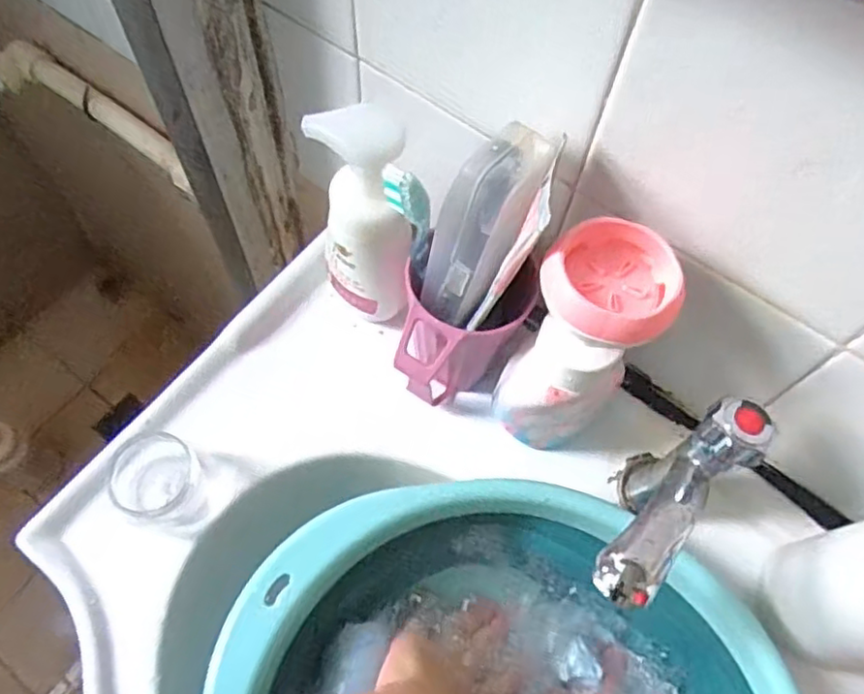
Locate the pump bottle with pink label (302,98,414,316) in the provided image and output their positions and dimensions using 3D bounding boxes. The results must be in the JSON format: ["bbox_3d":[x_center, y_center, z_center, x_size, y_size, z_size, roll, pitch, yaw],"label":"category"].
[{"bbox_3d":[-0.039,-0.066,0.393,0.054,0.147,0.067,-9,66,-6],"label":"pump bottle with pink label"}]

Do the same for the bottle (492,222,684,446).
[{"bbox_3d":[0.081,0.004,0.376,0.064,0.163,0.071,28,68,10],"label":"bottle"}]

